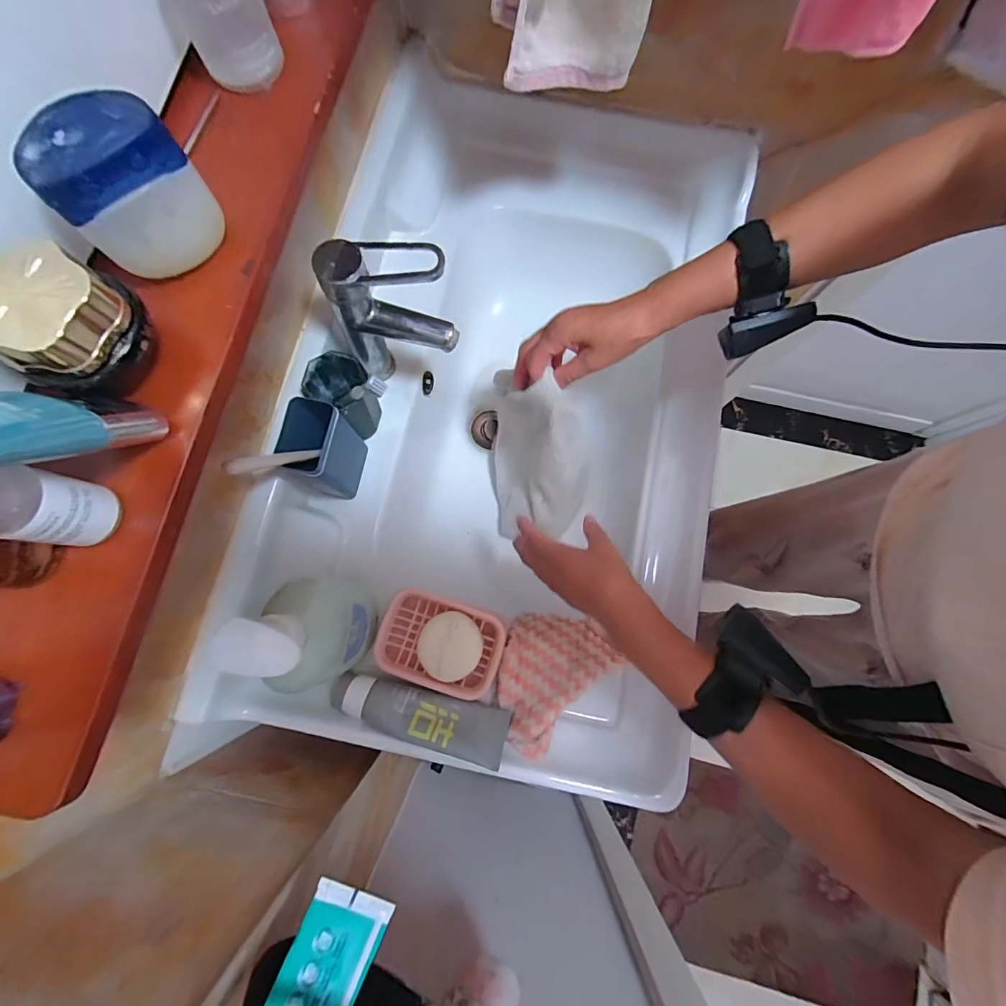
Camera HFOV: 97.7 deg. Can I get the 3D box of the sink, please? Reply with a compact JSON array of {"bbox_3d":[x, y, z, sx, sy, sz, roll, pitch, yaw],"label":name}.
[{"bbox_3d":[0.034,-0.127,0.569,0.491,0.183,0.804,10,78,1],"label":"sink"}]

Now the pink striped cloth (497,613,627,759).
[{"bbox_3d":[0.041,0.174,0.458,0.132,0.045,0.104,-42,82,-9],"label":"pink striped cloth"}]

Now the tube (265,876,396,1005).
[{"bbox_3d":[-0.115,0.294,0.222,0.043,0.025,0.167,28,68,-10],"label":"tube"}]

